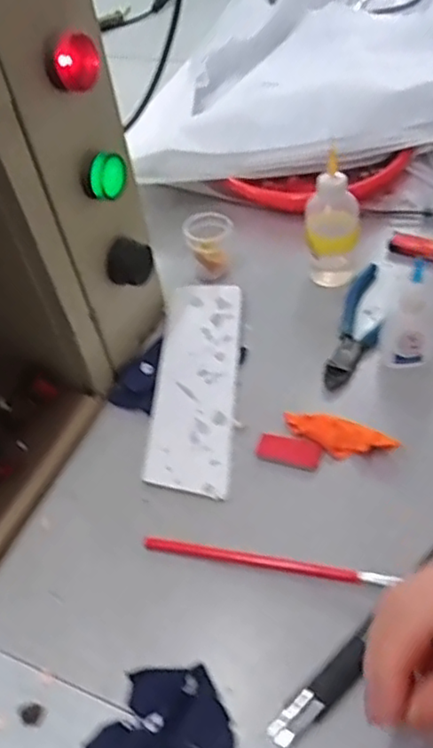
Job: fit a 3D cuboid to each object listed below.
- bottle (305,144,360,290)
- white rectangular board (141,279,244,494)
[{"bbox_3d":[0.086,-0.116,0.482,0.039,0.108,0.033,3,50,12],"label":"bottle"},{"bbox_3d":[-0.014,0.001,0.455,0.056,0.007,0.182,-2,49,8],"label":"white rectangular board"}]

